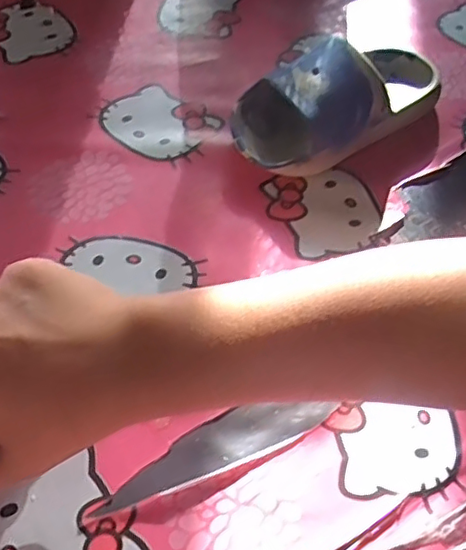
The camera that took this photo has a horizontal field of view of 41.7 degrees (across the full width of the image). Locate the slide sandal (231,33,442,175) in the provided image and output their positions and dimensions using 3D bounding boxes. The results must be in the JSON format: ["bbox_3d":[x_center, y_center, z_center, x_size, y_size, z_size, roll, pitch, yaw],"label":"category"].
[{"bbox_3d":[0.080,-0.132,0.444,0.175,0.060,0.084,-29,62,-23],"label":"slide sandal"}]

